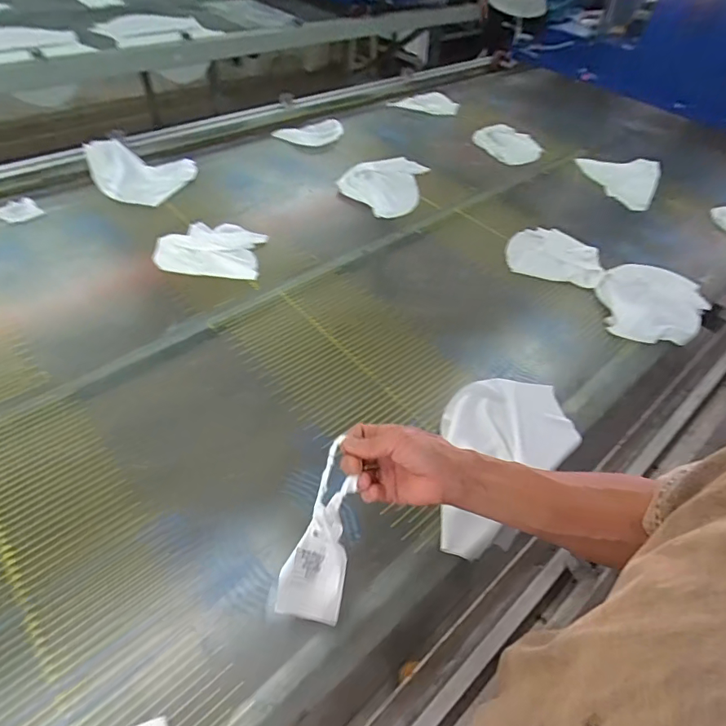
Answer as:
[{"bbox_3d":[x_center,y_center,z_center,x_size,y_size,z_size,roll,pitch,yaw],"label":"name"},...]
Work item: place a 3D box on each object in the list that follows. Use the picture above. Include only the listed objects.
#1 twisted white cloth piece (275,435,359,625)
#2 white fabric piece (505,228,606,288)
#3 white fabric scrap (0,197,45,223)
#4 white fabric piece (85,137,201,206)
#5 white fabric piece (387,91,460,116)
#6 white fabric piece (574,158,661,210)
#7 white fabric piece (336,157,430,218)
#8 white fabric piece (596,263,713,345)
[{"bbox_3d":[-0.040,0.172,0.471,0.062,0.035,0.175,13,91,7],"label":"twisted white cloth piece"},{"bbox_3d":[0.397,-0.229,0.947,0.183,0.012,0.160,14,50,8],"label":"white fabric piece"},{"bbox_3d":[-0.696,-0.307,0.916,0.087,0.005,0.069,35,56,23],"label":"white fabric scrap"},{"bbox_3d":[-0.509,-0.424,1.003,0.236,0.039,0.186,7,50,2],"label":"white fabric piece"},{"bbox_3d":[0.203,-0.829,1.444,0.209,0.027,0.136,20,52,13],"label":"white fabric piece"},{"bbox_3d":[0.714,-0.533,1.262,0.214,0.014,0.266,32,57,8],"label":"white fabric piece"},{"bbox_3d":[0.075,-0.423,1.065,0.242,0.019,0.185,-34,60,-28],"label":"white fabric piece"},{"bbox_3d":[0.561,-0.121,0.884,0.184,0.028,0.280,36,56,24],"label":"white fabric piece"}]

